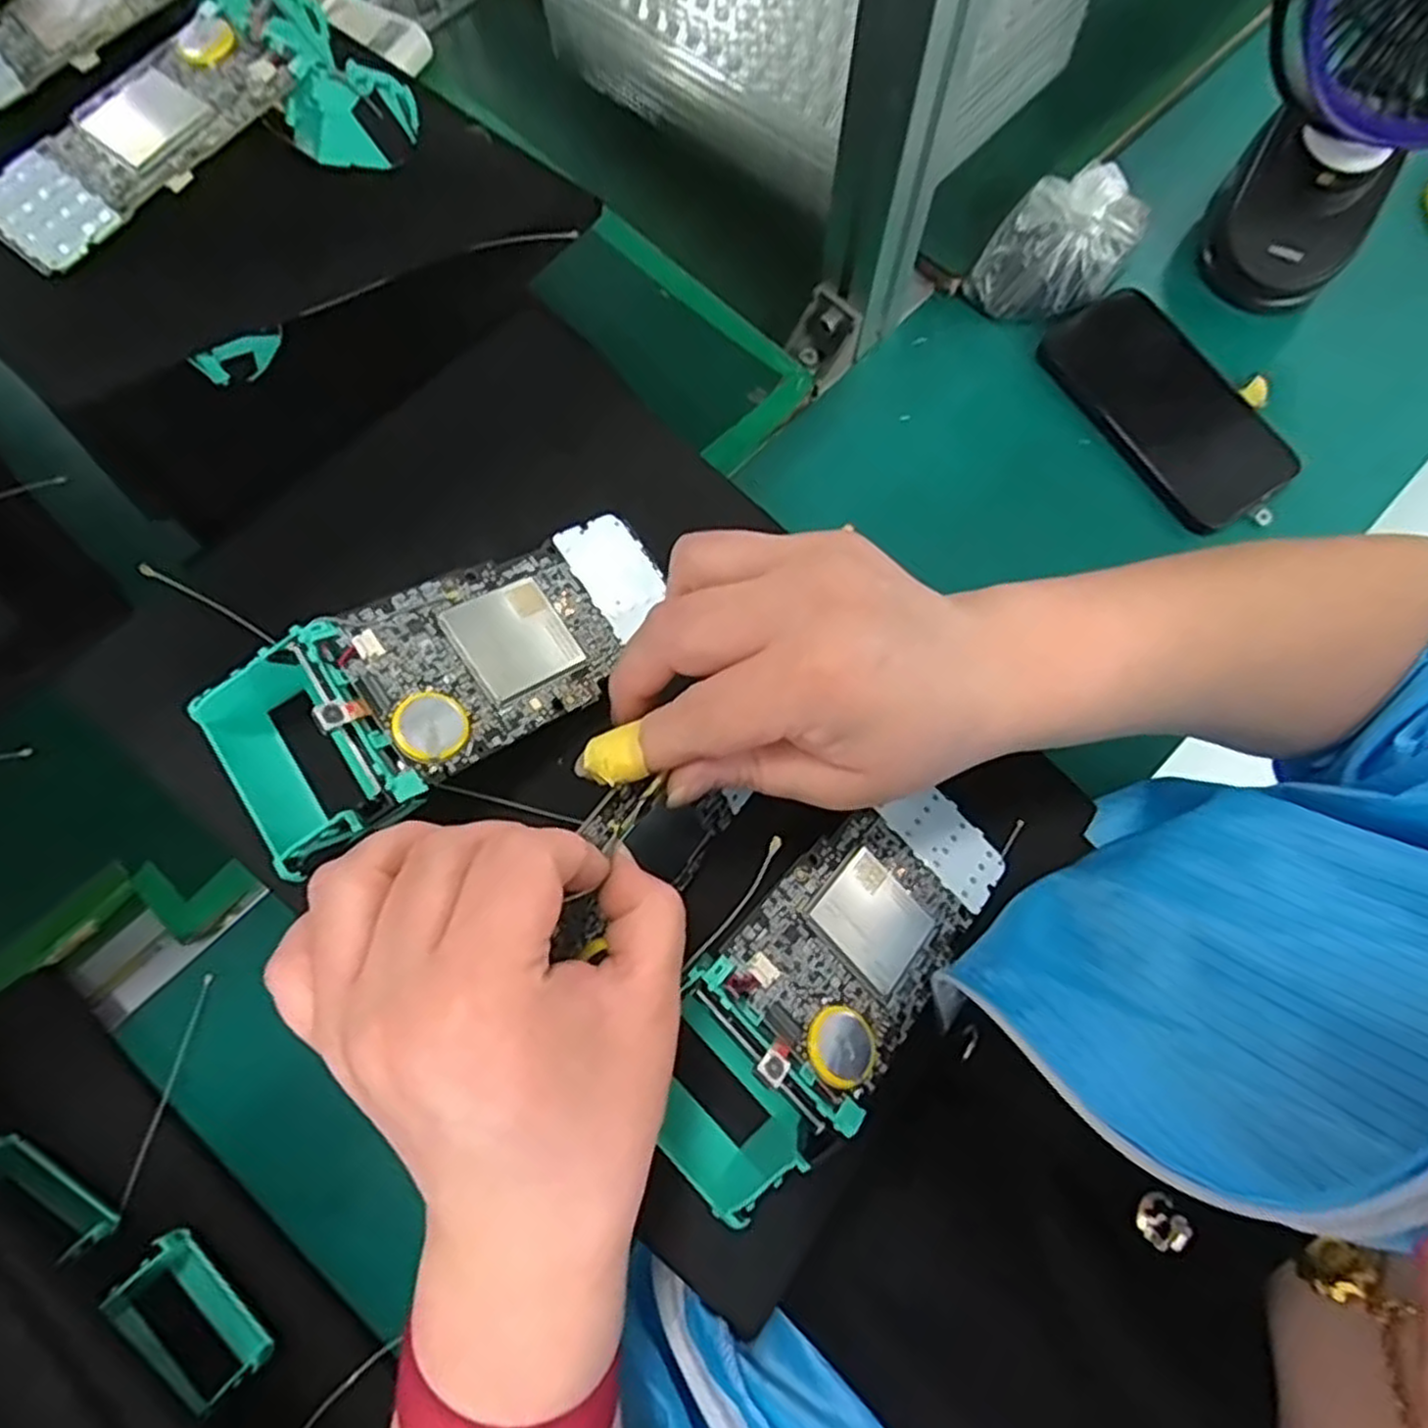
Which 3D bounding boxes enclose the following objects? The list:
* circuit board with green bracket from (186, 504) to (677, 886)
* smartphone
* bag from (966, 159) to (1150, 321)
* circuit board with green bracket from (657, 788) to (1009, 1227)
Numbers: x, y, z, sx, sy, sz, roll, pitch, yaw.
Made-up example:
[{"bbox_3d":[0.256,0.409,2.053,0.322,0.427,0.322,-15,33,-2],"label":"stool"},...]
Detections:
[{"bbox_3d":[-0.093,-0.018,0.301,0.177,0.054,0.084,-31,84,-33],"label":"circuit board with green bracket"},{"bbox_3d":[0.279,-0.191,0.475,0.083,0.013,0.162,-34,80,0],"label":"smartphone"},{"bbox_3d":[0.214,-0.291,0.472,0.078,0.069,0.077,31,78,8],"label":"bag"},{"bbox_3d":[0.040,0.093,0.292,0.072,0.052,0.165,44,54,0],"label":"circuit board with green bracket"}]

